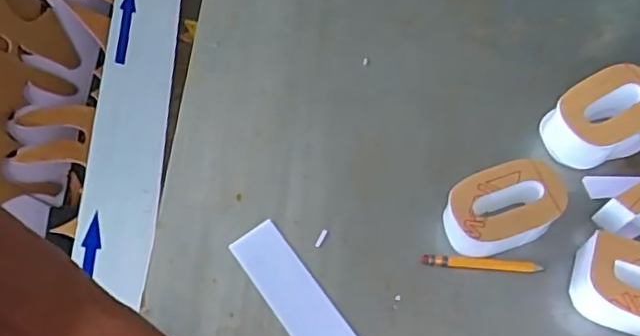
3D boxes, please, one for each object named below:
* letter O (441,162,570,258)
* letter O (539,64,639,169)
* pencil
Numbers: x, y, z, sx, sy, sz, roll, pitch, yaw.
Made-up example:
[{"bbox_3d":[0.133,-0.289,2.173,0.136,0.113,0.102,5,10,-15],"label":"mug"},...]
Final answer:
[{"bbox_3d":[0.139,0.030,0.480,0.082,0.045,0.052,-17,65,-5],"label":"letter O"},{"bbox_3d":[0.228,-0.041,0.507,0.082,0.050,0.056,-19,65,-6],"label":"letter O"},{"bbox_3d":[0.123,0.073,0.481,0.087,0.007,0.009,4,65,5],"label":"pencil"}]

